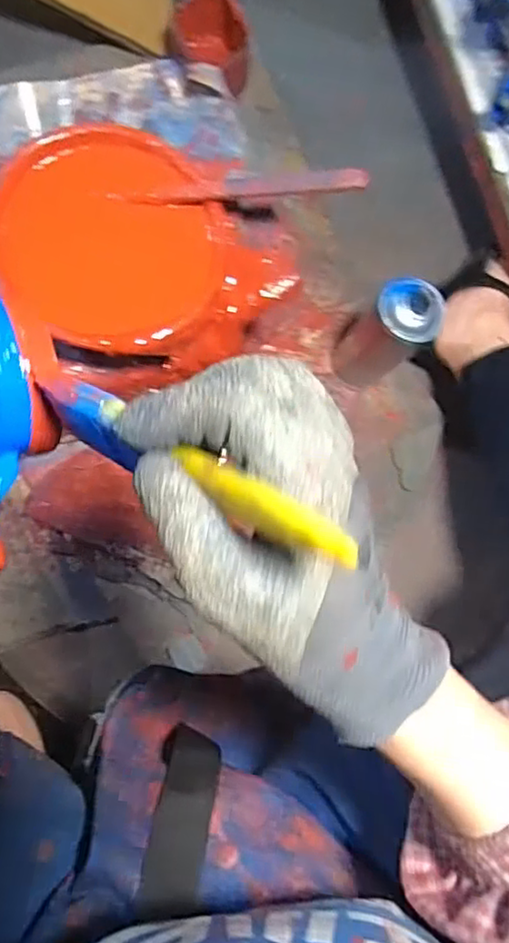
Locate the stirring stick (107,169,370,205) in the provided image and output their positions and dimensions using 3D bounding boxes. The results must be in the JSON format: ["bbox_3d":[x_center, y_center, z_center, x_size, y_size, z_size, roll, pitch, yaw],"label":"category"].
[{"bbox_3d":[-0.011,-0.223,0.505,0.198,0.010,0.015,-6,83,-6],"label":"stirring stick"}]

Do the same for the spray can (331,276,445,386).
[{"bbox_3d":[0.140,-0.149,0.681,0.069,0.164,0.066,1,82,-5],"label":"spray can"}]

